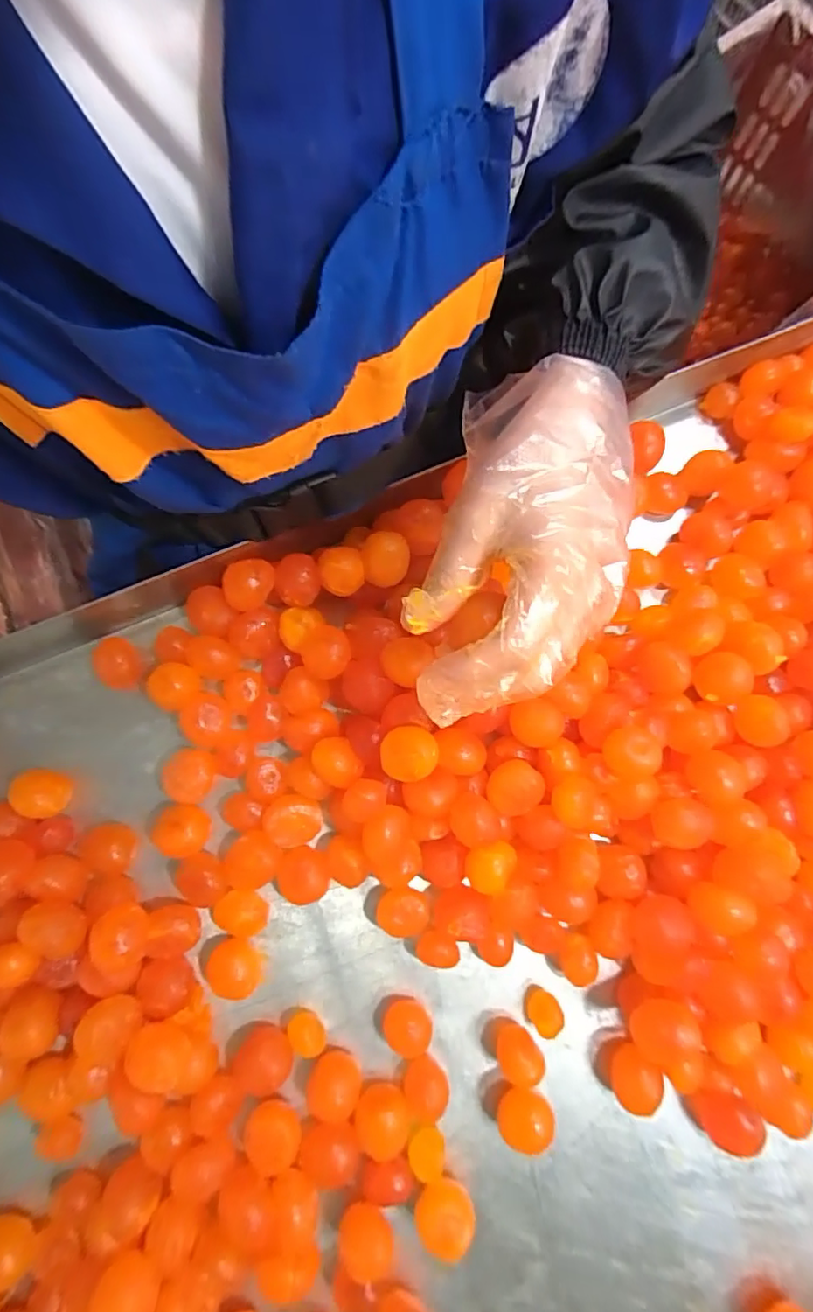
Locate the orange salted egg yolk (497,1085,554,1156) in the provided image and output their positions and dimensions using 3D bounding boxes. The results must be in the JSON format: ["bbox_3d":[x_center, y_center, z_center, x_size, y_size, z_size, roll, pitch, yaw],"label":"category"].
[{"bbox_3d":[0.068,0.264,0.321,0.029,0.023,0.029,0,80,0],"label":"orange salted egg yolk"}]

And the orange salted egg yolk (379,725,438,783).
[{"bbox_3d":[0.001,0.054,0.310,0.030,0.023,0.029,0,80,0],"label":"orange salted egg yolk"}]

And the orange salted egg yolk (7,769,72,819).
[{"bbox_3d":[-0.217,0.083,0.338,0.026,0.033,0.028,-2,80,-1],"label":"orange salted egg yolk"}]

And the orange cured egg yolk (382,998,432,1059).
[{"bbox_3d":[0.000,0.219,0.325,0.028,0.022,0.031,3,80,0],"label":"orange cured egg yolk"}]

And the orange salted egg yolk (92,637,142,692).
[{"bbox_3d":[-0.181,0.005,0.351,0.022,0.026,0.029,15,80,2],"label":"orange salted egg yolk"}]

